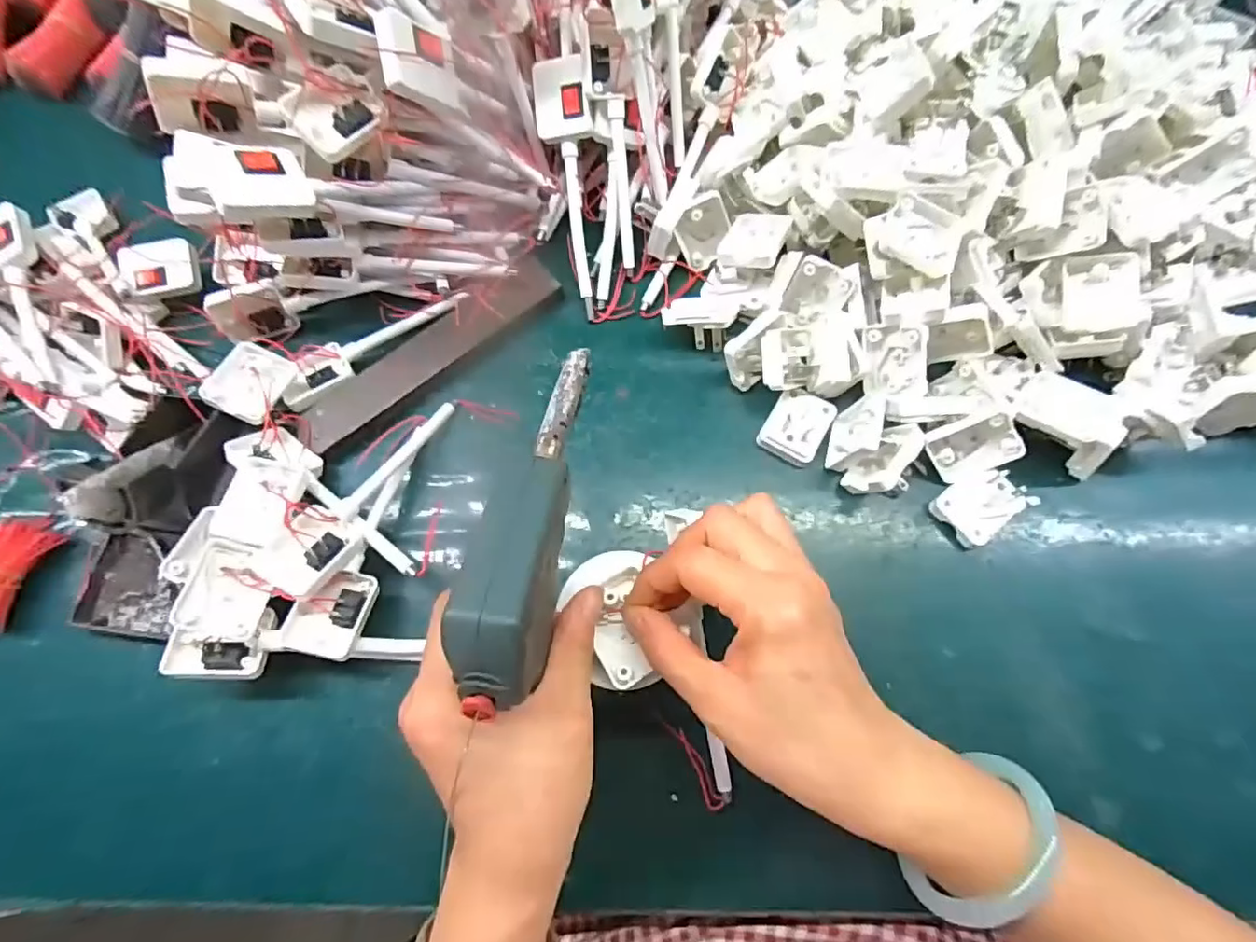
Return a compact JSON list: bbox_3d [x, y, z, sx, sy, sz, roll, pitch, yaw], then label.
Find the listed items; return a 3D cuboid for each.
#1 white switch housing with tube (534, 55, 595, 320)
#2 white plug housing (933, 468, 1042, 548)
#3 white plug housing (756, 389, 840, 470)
[{"bbox_3d":[-0.038,-0.191,0.399,0.035,0.017,0.161,-6,107,1],"label":"white switch housing with tube"},{"bbox_3d":[0.225,0.019,0.364,0.060,0.017,0.038,-33,74,-10],"label":"white plug housing"},{"bbox_3d":[0.112,-0.032,0.380,0.038,0.013,0.049,30,74,10],"label":"white plug housing"}]

